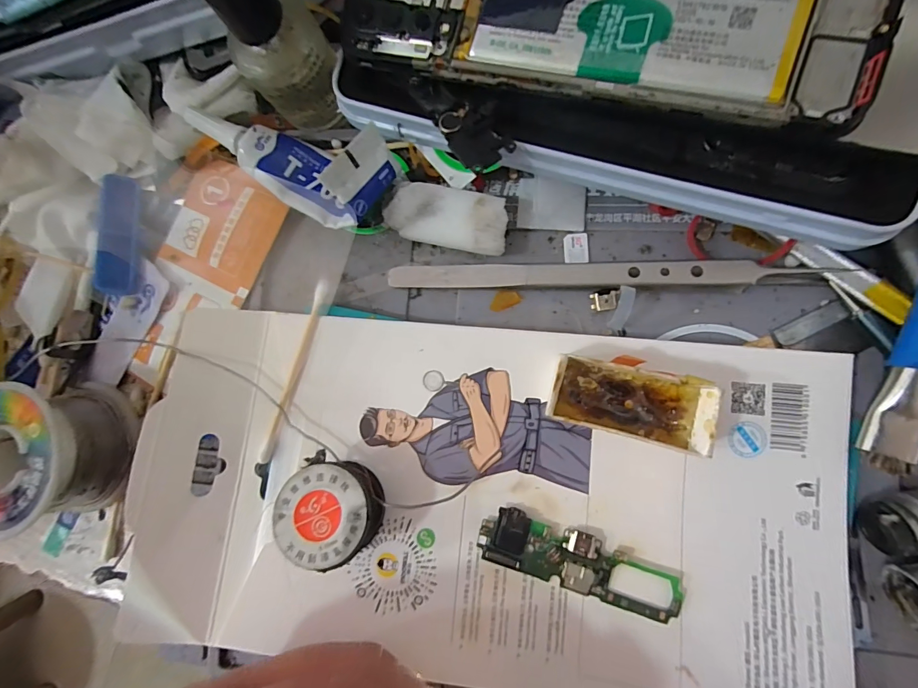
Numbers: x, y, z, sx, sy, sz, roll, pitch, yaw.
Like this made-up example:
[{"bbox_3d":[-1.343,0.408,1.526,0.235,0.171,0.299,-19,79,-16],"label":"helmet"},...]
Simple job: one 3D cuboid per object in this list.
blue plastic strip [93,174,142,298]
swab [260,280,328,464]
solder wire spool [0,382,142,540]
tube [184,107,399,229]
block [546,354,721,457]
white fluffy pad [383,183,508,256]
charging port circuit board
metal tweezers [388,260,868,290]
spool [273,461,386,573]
[{"bbox_3d":[-0.147,-0.048,0.171,0.014,0.004,0.052,3,81,-36],"label":"blue plastic strip"},{"bbox_3d":[-0.062,0.010,0.151,0.004,0.004,0.070,15,85,8],"label":"swab"},{"bbox_3d":[-0.164,0.043,0.155,0.054,0.033,0.052,-3,83,6],"label":"solder wire spool"},{"bbox_3d":[-0.069,-0.071,0.147,0.085,0.020,0.027,22,86,9],"label":"tube"},{"bbox_3d":[0.053,0.018,0.127,0.046,0.020,0.022,13,85,8],"label":"block"},{"bbox_3d":[-0.004,-0.047,0.153,0.046,0.015,0.020,14,85,8],"label":"white fluffy pad"},{"bbox_3d":[0.039,0.071,0.129,0.064,0.004,0.019,16,85,9],"label":"charging port circuit board"},{"bbox_3d":[0.052,-0.025,0.145,0.161,0.013,0.009,2,83,7],"label":"metal tweezers"},{"bbox_3d":[-0.041,0.054,0.130,0.027,0.020,0.030,-18,81,4],"label":"spool"}]

